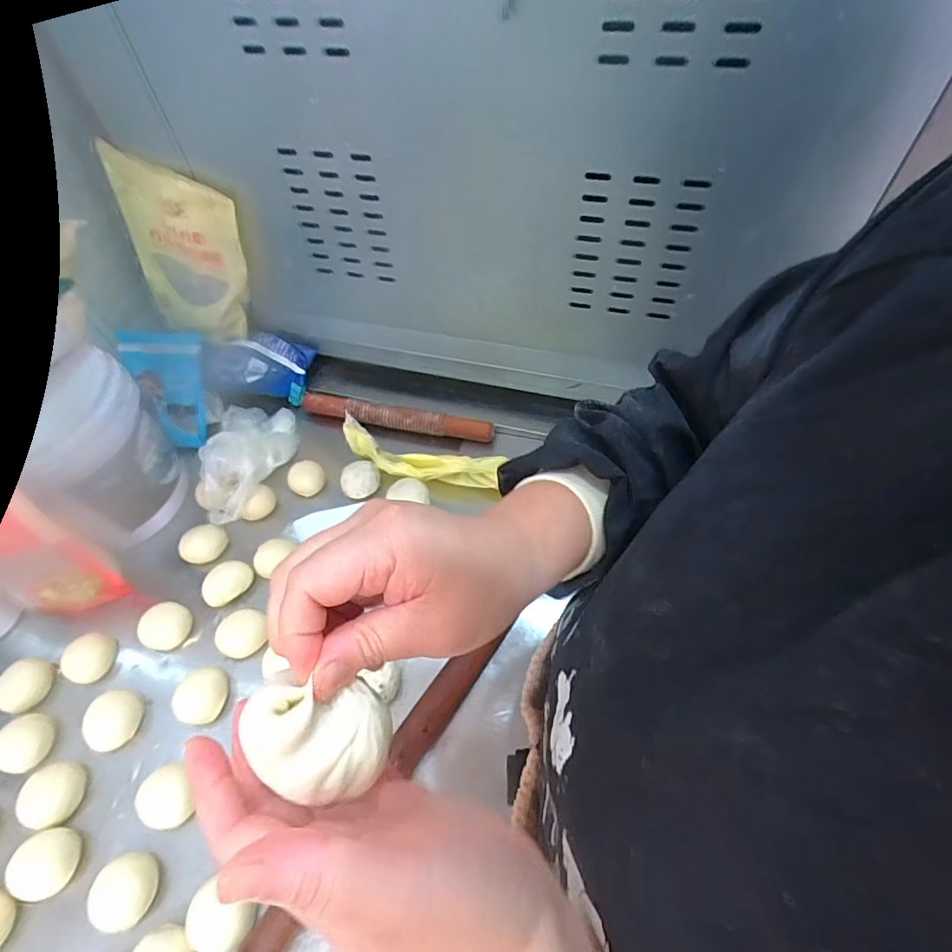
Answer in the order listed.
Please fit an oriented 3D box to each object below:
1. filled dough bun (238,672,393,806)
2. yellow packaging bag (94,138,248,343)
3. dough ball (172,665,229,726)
[{"bbox_3d":[-0.057,0.097,0.183,0.042,0.034,0.037,-13,56,-6],"label":"filled dough bun"},{"bbox_3d":[-0.409,-0.305,0.680,0.182,0.225,0.028,24,47,1],"label":"yellow packaging bag"},{"bbox_3d":[-0.290,0.232,0.520,0.046,0.026,0.055,4,55,7],"label":"dough ball"}]

